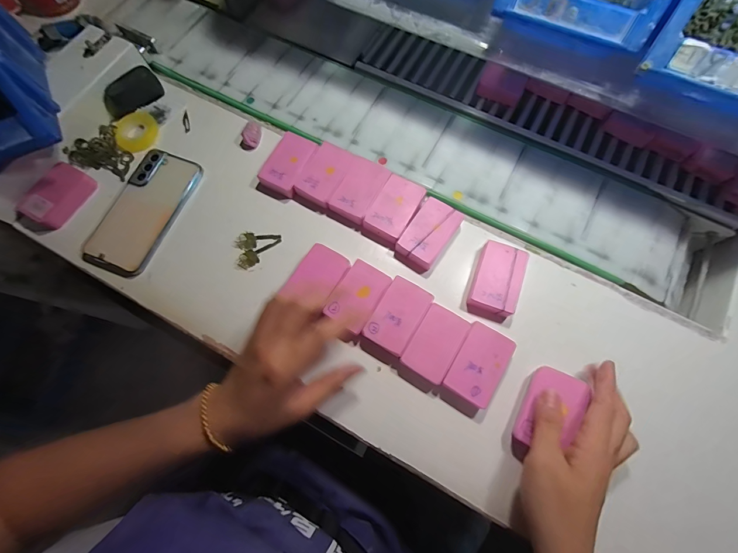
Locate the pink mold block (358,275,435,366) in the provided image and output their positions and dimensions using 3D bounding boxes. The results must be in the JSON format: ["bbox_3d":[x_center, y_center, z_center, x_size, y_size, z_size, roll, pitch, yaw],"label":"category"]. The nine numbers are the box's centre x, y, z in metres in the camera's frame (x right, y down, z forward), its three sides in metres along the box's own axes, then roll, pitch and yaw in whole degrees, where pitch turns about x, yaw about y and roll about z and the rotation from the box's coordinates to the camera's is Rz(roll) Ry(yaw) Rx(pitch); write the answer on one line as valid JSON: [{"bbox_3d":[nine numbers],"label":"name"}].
[{"bbox_3d":[0.027,0.044,0.332,0.044,0.019,0.081,30,76,9],"label":"pink mold block"}]

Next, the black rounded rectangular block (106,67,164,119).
[{"bbox_3d":[-0.294,-0.228,0.411,0.069,0.014,0.039,-46,118,-10],"label":"black rounded rectangular block"}]

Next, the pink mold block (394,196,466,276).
[{"bbox_3d":[0.064,-0.045,0.359,0.044,0.017,0.076,33,76,9],"label":"pink mold block"}]

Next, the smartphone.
[{"bbox_3d":[-0.258,-0.077,0.379,0.073,0.007,0.151,19,74,6],"label":"smartphone"}]

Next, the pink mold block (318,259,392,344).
[{"bbox_3d":[-0.013,0.026,0.339,0.044,0.022,0.078,29,75,9],"label":"pink mold block"}]

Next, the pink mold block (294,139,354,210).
[{"bbox_3d":[-0.049,-0.120,0.381,0.045,0.015,0.074,26,75,8],"label":"pink mold block"}]

